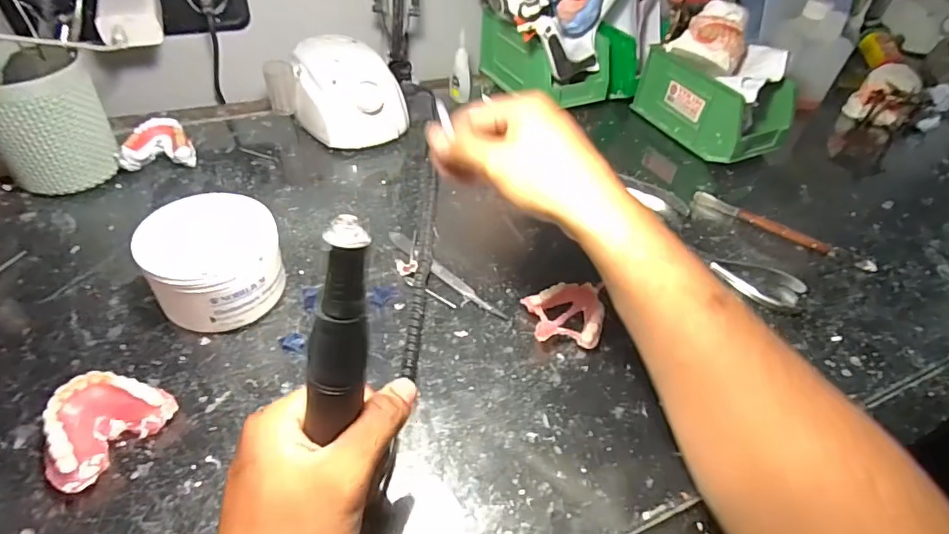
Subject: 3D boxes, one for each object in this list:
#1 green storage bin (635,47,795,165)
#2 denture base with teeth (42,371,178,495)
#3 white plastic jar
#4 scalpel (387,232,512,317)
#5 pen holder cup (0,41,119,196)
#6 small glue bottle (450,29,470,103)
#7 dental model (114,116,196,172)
[{"bbox_3d":[0.300,-0.206,0.630,0.100,0.083,0.169,-17,49,-22],"label":"green storage bin"},{"bbox_3d":[-0.224,0.093,0.301,0.049,0.031,0.066,26,47,19],"label":"denture base with teeth"},{"bbox_3d":[-0.190,0.000,0.377,0.087,0.075,0.081,4,44,-3],"label":"white plastic jar"},{"bbox_3d":[-0.027,0.005,0.433,0.136,0.006,0.014,36,51,26],"label":"scalpel"},{"bbox_3d":[-0.386,-0.134,0.452,0.088,0.121,0.091,4,44,-3],"label":"pen holder cup"},{"bbox_3d":[-0.017,-0.251,0.639,0.024,0.081,0.024,1,45,-6],"label":"small glue bottle"},{"bbox_3d":[-0.321,-0.120,0.508,0.066,0.035,0.057,-15,49,-21],"label":"dental model"}]

